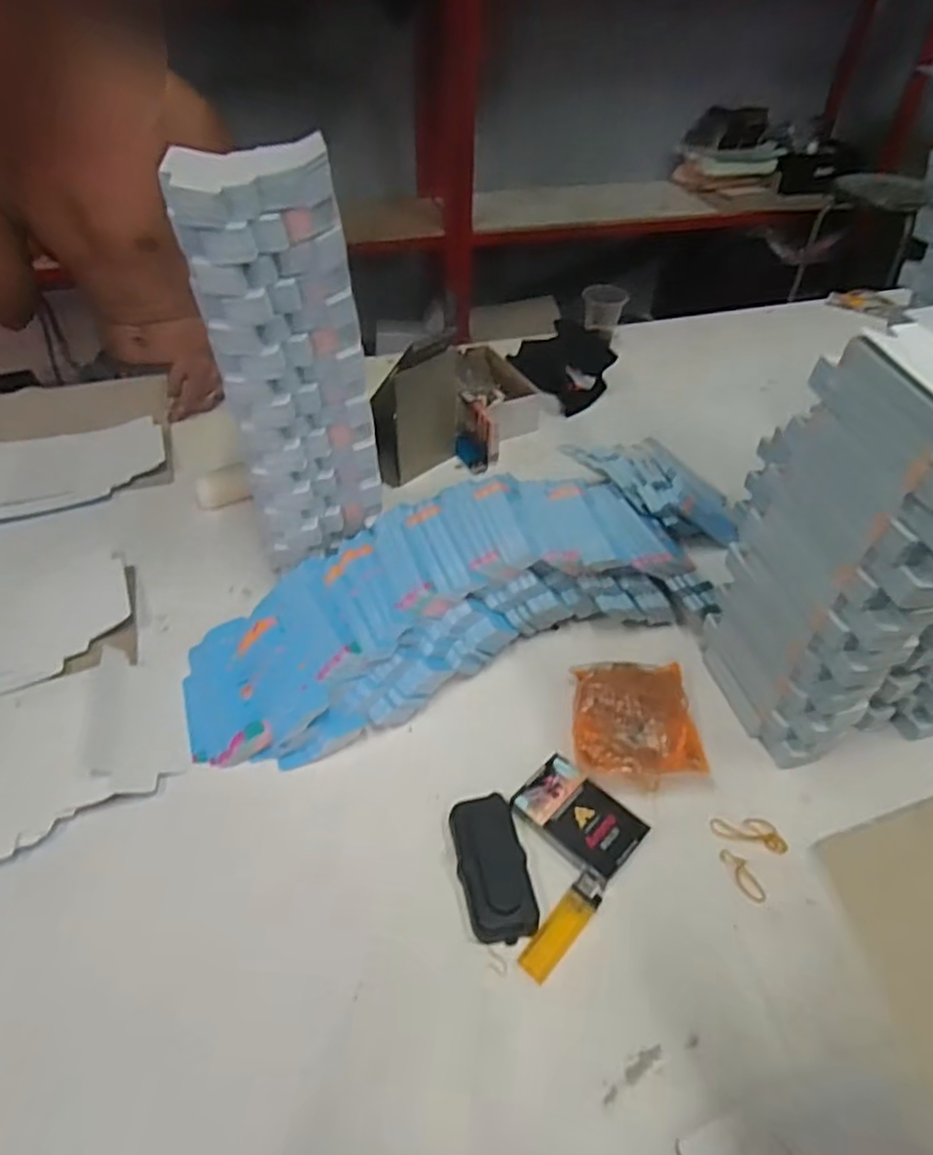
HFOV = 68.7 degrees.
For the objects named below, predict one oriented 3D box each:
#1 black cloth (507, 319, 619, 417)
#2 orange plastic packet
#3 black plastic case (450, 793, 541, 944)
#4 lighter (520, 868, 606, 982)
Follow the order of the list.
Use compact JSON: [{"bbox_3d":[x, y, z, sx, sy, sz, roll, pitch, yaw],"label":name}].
[{"bbox_3d":[0.143,-0.315,1.025,0.151,0.079,0.119,9,47,4],"label":"black cloth"},{"bbox_3d":[0.157,0.129,0.625,0.112,0.025,0.114,2,47,-2],"label":"orange plastic packet"},{"bbox_3d":[0.021,0.221,0.530,0.052,0.017,0.106,-6,48,-10],"label":"black plastic case"},{"bbox_3d":[0.074,0.257,0.507,0.025,0.010,0.088,34,53,25],"label":"lighter"}]

